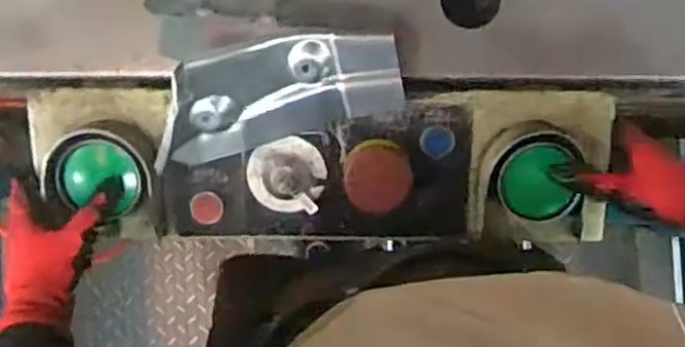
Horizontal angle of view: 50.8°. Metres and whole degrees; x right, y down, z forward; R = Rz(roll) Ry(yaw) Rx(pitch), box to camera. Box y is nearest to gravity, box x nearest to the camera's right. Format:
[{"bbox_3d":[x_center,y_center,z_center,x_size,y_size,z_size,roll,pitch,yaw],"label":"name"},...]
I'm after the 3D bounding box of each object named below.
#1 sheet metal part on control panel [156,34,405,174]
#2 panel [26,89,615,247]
[{"bbox_3d":[-0.050,-0.058,0.587,0.196,0.031,0.091,-9,123,0],"label":"sheet metal part on control panel"},{"bbox_3d":[-0.018,-0.004,0.620,0.482,0.080,0.126,0,90,1],"label":"panel"}]

